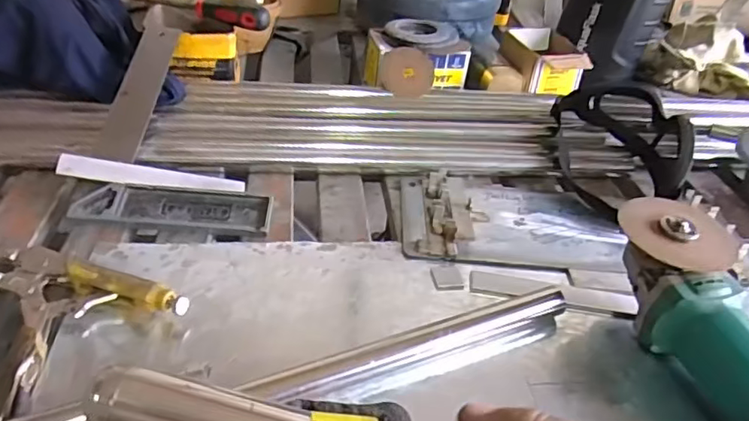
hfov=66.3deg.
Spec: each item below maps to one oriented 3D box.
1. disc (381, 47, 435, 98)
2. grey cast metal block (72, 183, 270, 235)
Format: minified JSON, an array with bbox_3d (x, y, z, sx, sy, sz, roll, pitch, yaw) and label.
[{"bbox_3d":[0.045,-0.187,0.780,0.069,0.063,0.007,13,15,9],"label":"disc"},{"bbox_3d":[-0.188,-0.003,0.547,0.177,0.011,0.042,5,67,-5],"label":"grey cast metal block"}]

